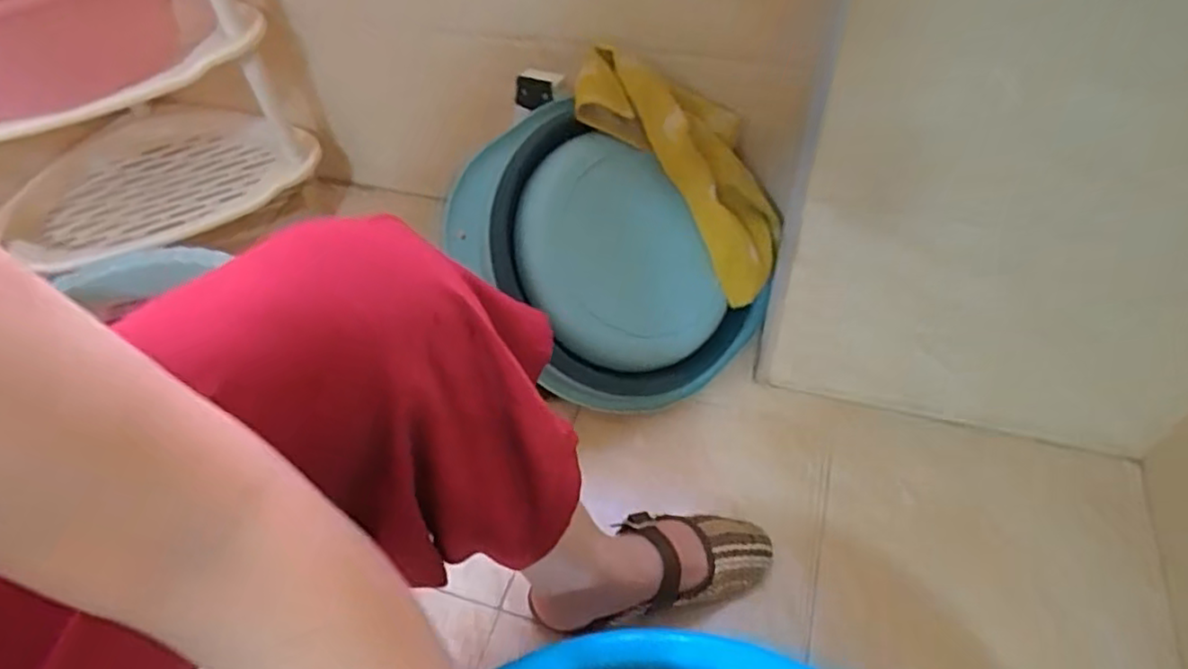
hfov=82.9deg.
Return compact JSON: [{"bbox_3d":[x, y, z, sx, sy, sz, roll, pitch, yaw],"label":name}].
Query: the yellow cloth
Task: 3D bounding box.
[{"bbox_3d":[0.118,-0.203,0.798,0.329,0.074,0.146,46,55,-17],"label":"yellow cloth"}]

